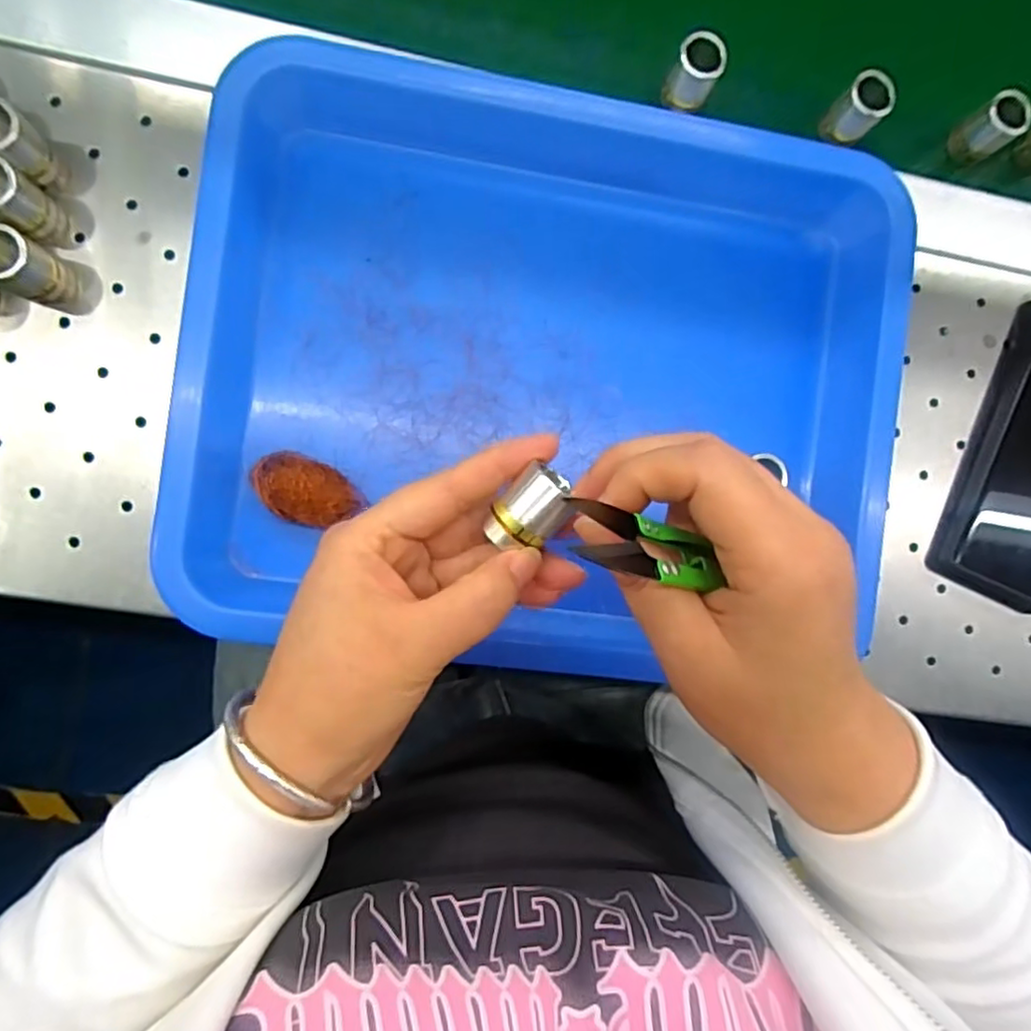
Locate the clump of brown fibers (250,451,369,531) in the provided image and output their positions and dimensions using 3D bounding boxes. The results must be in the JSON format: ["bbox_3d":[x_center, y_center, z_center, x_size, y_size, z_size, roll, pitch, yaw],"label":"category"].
[{"bbox_3d":[-0.096,-0.011,0.289,0.049,0.014,0.029,26,85,-6],"label":"clump of brown fibers"}]

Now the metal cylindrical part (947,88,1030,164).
[{"bbox_3d":[0.255,-0.207,0.338,0.019,0.032,0.023,-38,93,-7],"label":"metal cylindrical part"}]

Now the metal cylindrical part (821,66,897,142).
[{"bbox_3d":[0.178,-0.211,0.327,0.023,0.029,0.020,42,84,-4],"label":"metal cylindrical part"}]

